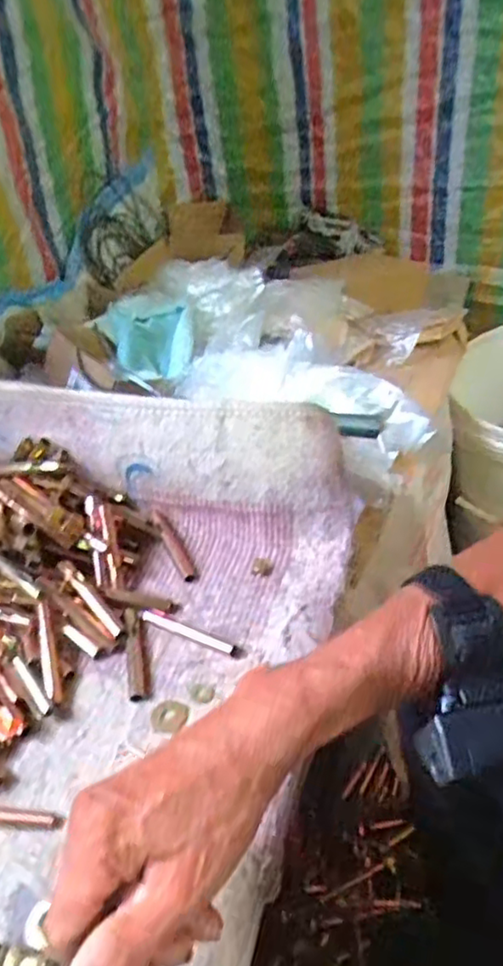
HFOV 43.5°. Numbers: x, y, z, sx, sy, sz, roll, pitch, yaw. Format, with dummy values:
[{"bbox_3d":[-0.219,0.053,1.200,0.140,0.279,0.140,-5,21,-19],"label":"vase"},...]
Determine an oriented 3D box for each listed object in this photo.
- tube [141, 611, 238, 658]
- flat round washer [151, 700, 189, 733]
[{"bbox_3d":[-0.050,0.117,0.496,0.087,0.012,0.010,14,41,24],"label":"tube"},{"bbox_3d":[-0.058,0.166,0.452,0.026,0.004,0.025,-15,38,-13],"label":"flat round washer"}]

